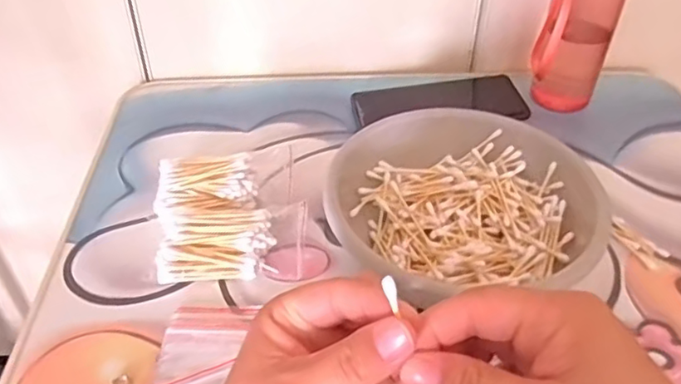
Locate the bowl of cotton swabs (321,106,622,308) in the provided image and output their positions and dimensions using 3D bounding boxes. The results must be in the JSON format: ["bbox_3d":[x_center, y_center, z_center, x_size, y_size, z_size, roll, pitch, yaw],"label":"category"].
[{"bbox_3d":[0.081,0.014,0.454,0.185,0.067,0.169,0,42,0],"label":"bowl of cotton swabs"}]

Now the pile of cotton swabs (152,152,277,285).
[{"bbox_3d":[-0.099,0.020,0.468,0.082,0.030,0.119,-10,42,-11],"label":"pile of cotton swabs"}]

